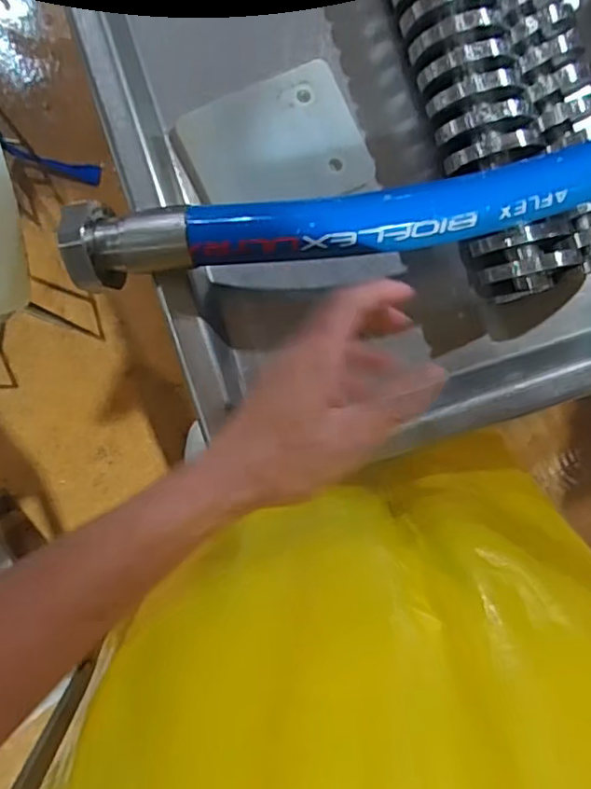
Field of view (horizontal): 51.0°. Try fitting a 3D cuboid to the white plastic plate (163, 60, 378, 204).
[{"bbox_3d":[-0.018,-0.206,0.525,0.147,0.012,0.109,-23,92,-6],"label":"white plastic plate"}]

